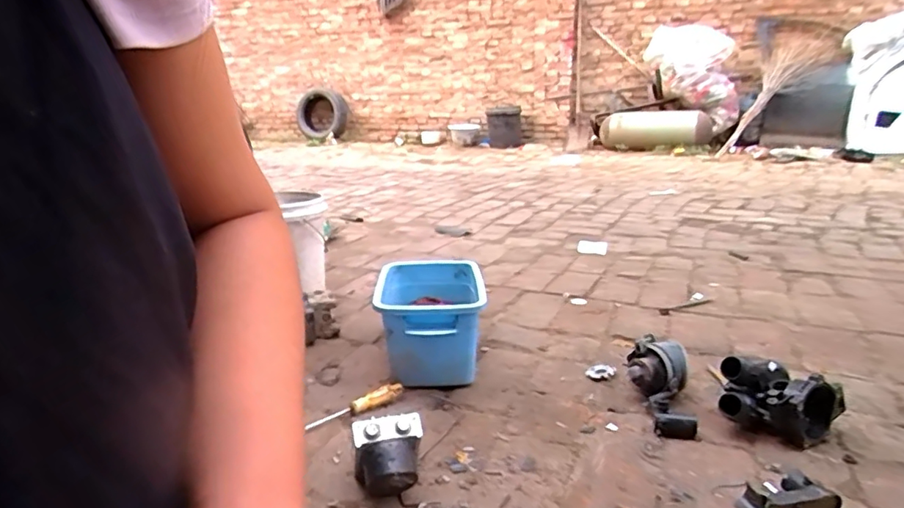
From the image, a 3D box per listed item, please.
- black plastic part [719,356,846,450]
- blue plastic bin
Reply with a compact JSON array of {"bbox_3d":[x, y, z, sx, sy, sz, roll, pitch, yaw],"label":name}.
[{"bbox_3d":[0.486,0.218,0.815,0.159,0.101,0.102,8,18,30],"label":"black plastic part"},{"bbox_3d":[-0.037,0.137,1.061,0.190,0.168,0.294,-2,15,-1],"label":"blue plastic bin"}]

